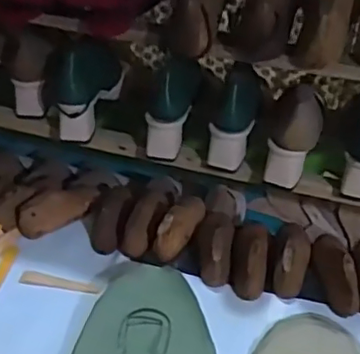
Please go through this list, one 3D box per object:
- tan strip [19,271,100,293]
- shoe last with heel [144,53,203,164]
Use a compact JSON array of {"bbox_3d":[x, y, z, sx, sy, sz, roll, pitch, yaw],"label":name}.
[{"bbox_3d":[-0.166,0.145,0.832,0.110,0.005,0.018,7,39,7],"label":"tan strip"},{"bbox_3d":[-0.013,-0.100,0.879,0.059,0.145,0.090,21,14,23],"label":"shoe last with heel"}]

